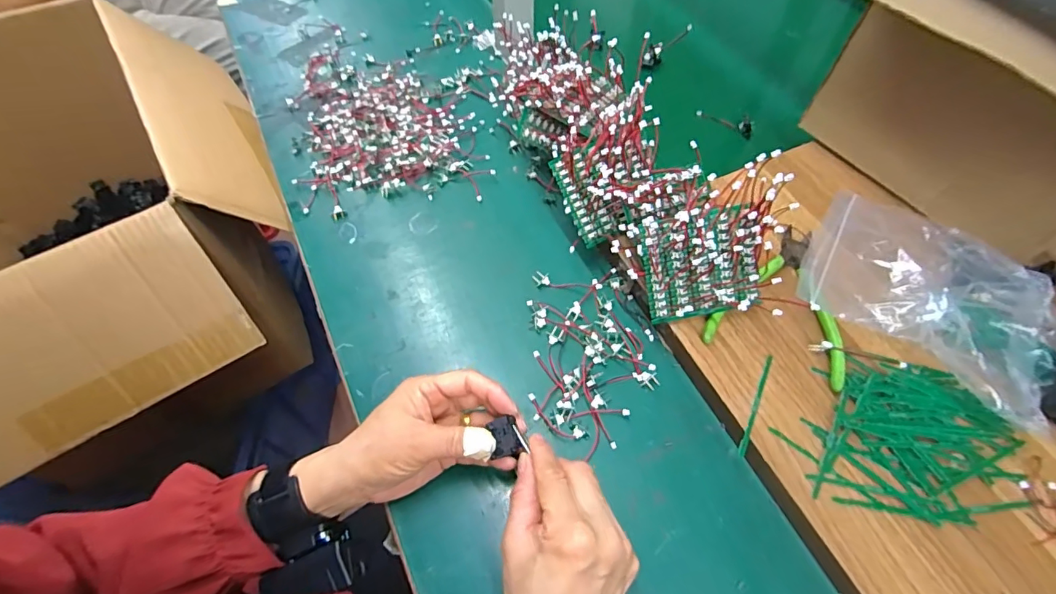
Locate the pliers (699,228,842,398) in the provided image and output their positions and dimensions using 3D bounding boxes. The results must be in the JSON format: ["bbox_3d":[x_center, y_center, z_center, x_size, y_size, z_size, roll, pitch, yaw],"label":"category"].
[{"bbox_3d":[0.213,-0.003,0.401,0.102,0.012,0.135,23,62,13],"label":"pliers"}]

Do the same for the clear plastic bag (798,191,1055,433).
[{"bbox_3d":[0.326,-0.010,0.379,0.193,0.045,0.155,37,66,20],"label":"clear plastic bag"}]

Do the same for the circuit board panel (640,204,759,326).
[{"bbox_3d":[0.134,-0.024,0.382,0.083,0.009,0.084,-11,106,5],"label":"circuit board panel"}]

